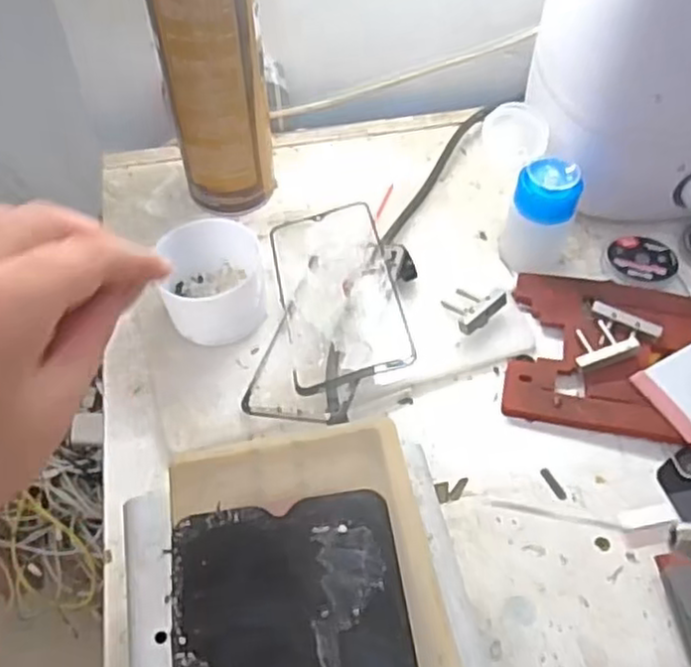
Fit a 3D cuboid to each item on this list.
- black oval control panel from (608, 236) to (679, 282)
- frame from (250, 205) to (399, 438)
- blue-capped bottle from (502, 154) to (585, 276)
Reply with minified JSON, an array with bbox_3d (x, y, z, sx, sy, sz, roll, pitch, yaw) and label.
[{"bbox_3d":[0.202,-0.051,0.490,0.043,0.009,0.042,-19,56,-14],"label":"black oval control panel"},{"bbox_3d":[-0.006,-0.029,0.462,0.072,0.006,0.147,-19,49,6],"label":"frame"},{"bbox_3d":[0.129,-0.075,0.474,0.040,0.074,0.037,20,56,13],"label":"blue-capped bottle"}]

